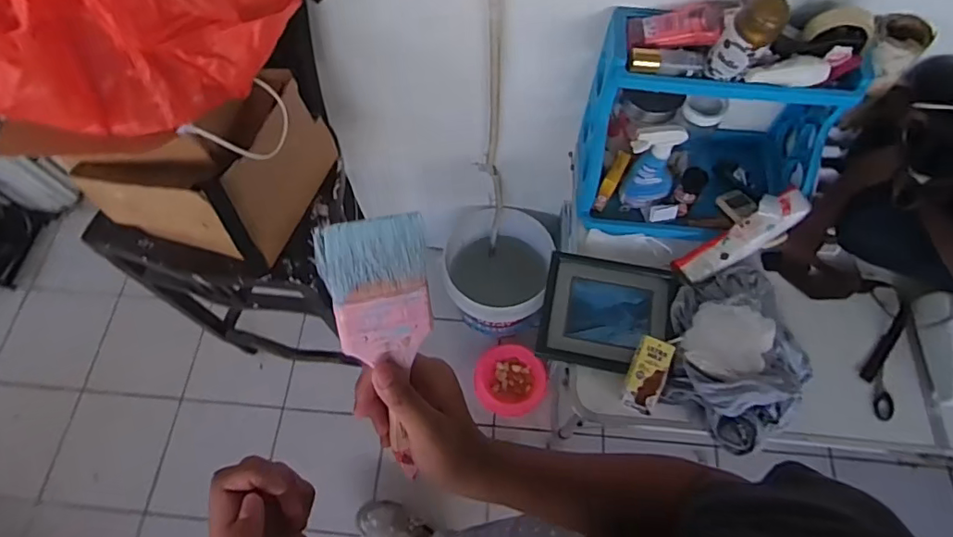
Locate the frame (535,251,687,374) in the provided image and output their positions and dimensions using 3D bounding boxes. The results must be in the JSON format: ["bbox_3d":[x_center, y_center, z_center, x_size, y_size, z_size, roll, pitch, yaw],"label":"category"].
[{"bbox_3d":[0.234,0.077,0.955,0.222,0.035,0.206,12,65,6],"label":"frame"}]

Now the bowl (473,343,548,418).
[{"bbox_3d":[0.095,0.318,1.529,0.184,0.064,0.202,0,65,1],"label":"bowl"}]

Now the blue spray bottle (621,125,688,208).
[{"bbox_3d":[0.321,-0.185,0.966,0.097,0.168,0.065,3,65,3],"label":"blue spray bottle"}]

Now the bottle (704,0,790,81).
[{"bbox_3d":[0.389,-0.335,0.766,0.071,0.118,0.063,32,69,15],"label":"bottle"}]

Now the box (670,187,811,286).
[{"bbox_3d":[0.480,-0.053,0.972,0.245,0.068,0.071,-34,67,11],"label":"box"}]

